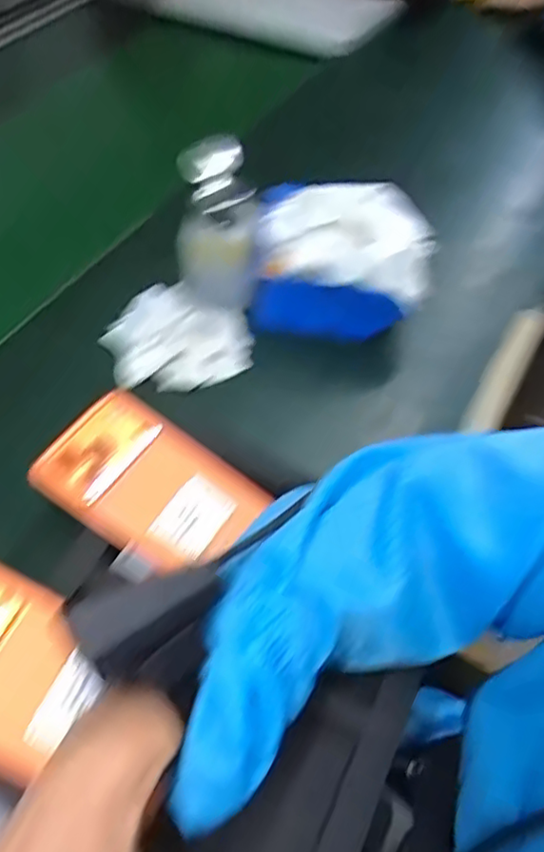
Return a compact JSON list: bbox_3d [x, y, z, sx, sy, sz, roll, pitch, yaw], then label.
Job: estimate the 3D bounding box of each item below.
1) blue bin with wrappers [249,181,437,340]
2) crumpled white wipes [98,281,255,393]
[{"bbox_3d":[0.064,-0.148,0.547,0.143,0.092,0.122,8,52,5],"label":"blue bin with wrappers"},{"bbox_3d":[-0.074,-0.073,0.524,0.108,0.037,0.101,0,52,-1],"label":"crumpled white wipes"}]

